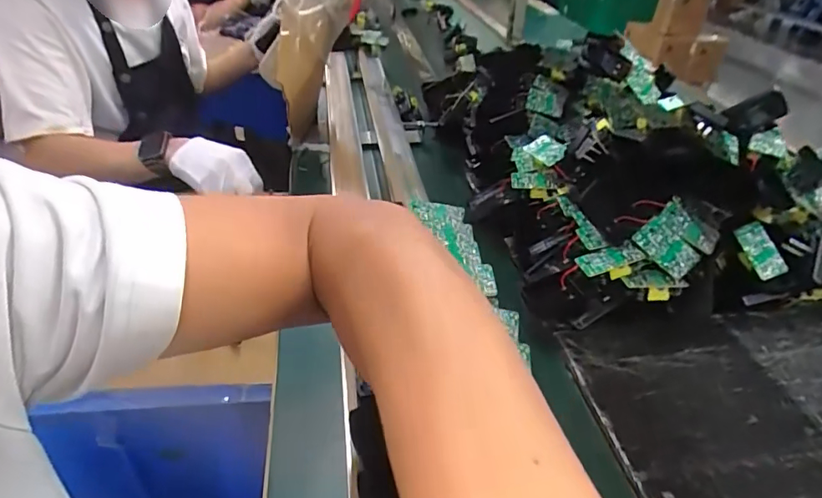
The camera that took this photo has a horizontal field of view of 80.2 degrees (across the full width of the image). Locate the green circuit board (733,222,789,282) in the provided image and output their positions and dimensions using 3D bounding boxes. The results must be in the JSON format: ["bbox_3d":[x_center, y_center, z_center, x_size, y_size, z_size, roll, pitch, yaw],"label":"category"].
[{"bbox_3d":[0.395,0.002,0.551,0.042,0.006,0.064,-20,75,-17],"label":"green circuit board"}]

